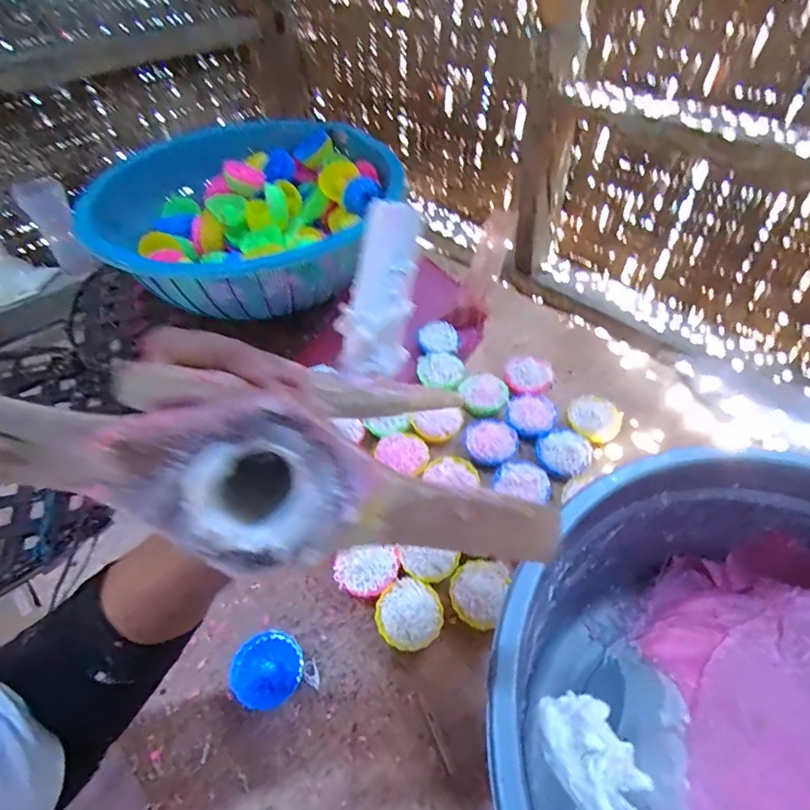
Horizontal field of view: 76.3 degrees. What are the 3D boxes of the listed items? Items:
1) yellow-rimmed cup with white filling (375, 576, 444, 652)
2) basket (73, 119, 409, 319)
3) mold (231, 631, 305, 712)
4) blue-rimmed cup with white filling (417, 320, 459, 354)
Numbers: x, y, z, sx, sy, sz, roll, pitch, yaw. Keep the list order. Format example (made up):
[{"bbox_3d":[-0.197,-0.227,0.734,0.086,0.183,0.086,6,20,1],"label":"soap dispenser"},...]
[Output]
[{"bbox_3d":[0.004,0.202,0.490,0.059,0.035,0.061,-1,48,1],"label":"yellow-rimmed cup with white filling"},{"bbox_3d":[-0.232,-0.299,0.786,0.446,0.131,0.362,-36,56,-27],"label":"basket"},{"bbox_3d":[-0.126,0.240,0.465,0.062,0.020,0.061,-36,67,-28],"label":"mold"},{"bbox_3d":[0.048,-0.092,0.733,0.060,0.024,0.056,-4,48,-1],"label":"blue-rimmed cup with white filling"}]

